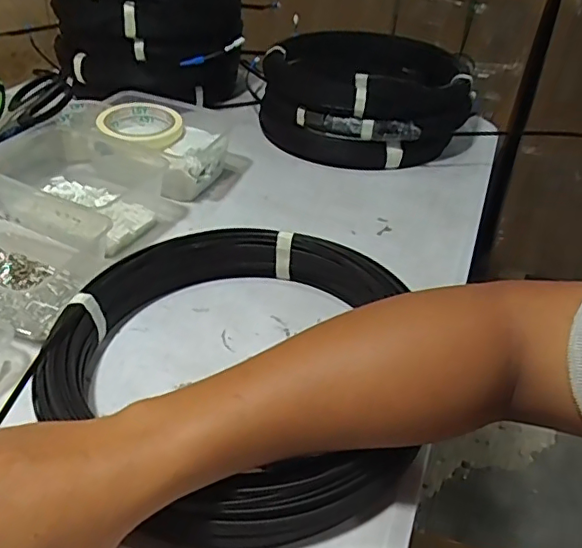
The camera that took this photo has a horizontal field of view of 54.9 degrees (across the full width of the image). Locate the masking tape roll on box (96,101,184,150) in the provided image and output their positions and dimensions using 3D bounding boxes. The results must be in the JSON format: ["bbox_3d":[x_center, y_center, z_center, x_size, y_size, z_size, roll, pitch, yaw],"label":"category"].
[{"bbox_3d":[-0.184,-0.183,0.680,0.102,0.019,0.088,17,39,18],"label":"masking tape roll on box"}]

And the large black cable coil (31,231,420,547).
[{"bbox_3d":[-0.049,0.061,0.437,0.262,0.058,0.283,2,36,-2],"label":"large black cable coil"}]

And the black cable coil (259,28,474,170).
[{"bbox_3d":[0.109,-0.266,0.843,0.298,0.114,0.300,9,37,7],"label":"black cable coil"}]

